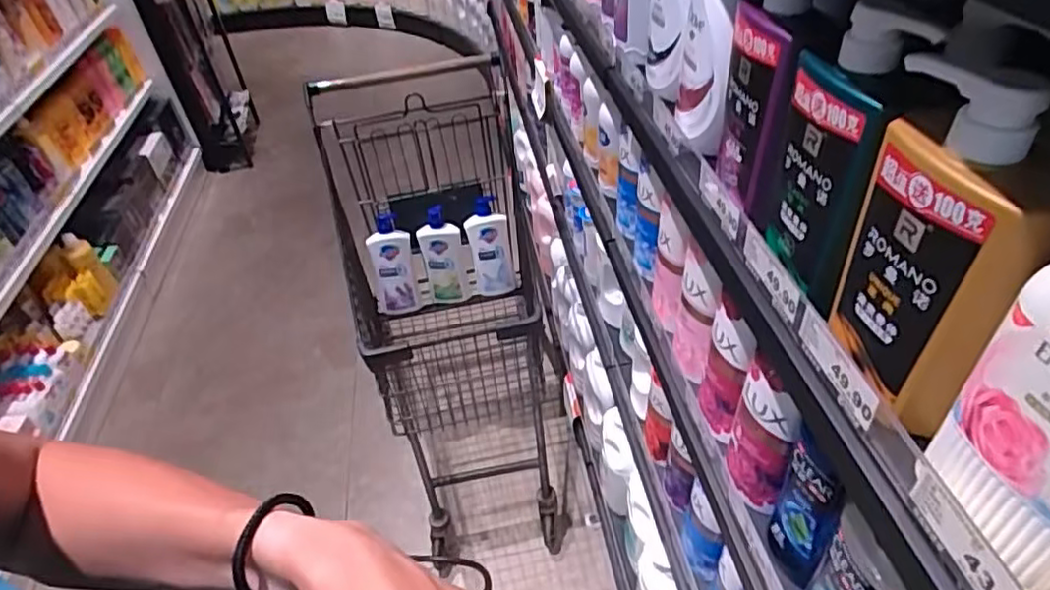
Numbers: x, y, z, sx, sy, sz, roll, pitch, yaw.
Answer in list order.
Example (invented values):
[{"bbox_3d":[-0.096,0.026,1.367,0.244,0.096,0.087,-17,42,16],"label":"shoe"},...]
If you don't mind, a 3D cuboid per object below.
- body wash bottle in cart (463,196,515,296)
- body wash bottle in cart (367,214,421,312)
[{"bbox_3d":[-0.085,-0.111,1.537,0.097,0.246,0.061,-9,42,-4],"label":"body wash bottle in cart"},{"bbox_3d":[-0.323,-0.068,1.547,0.111,0.245,0.079,-18,43,-13],"label":"body wash bottle in cart"}]

